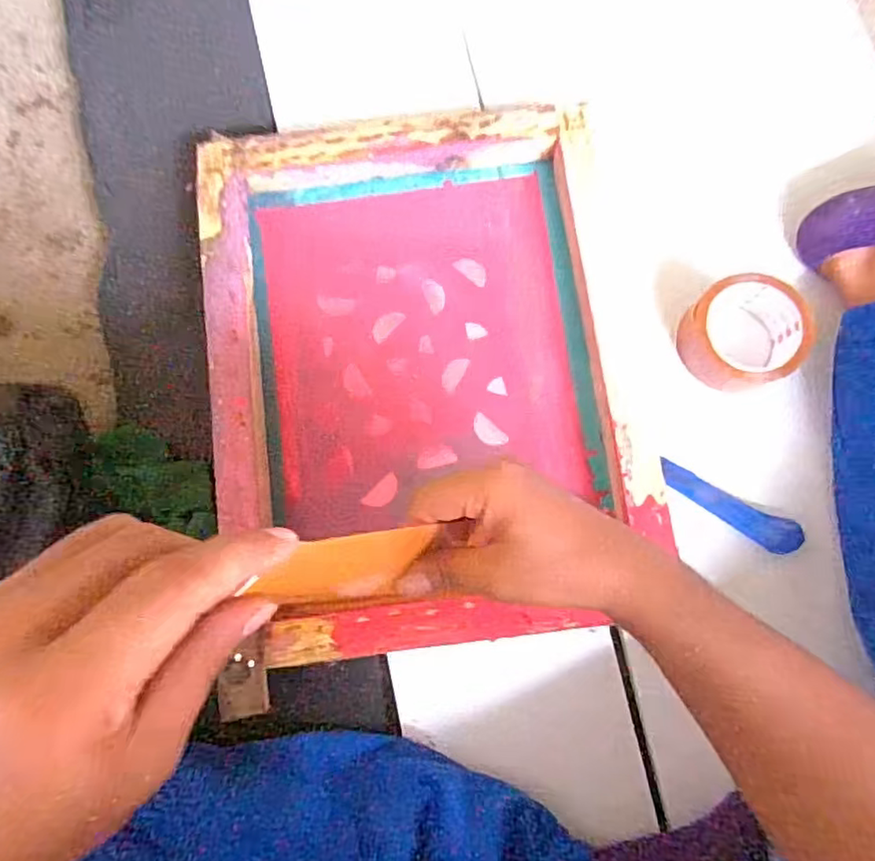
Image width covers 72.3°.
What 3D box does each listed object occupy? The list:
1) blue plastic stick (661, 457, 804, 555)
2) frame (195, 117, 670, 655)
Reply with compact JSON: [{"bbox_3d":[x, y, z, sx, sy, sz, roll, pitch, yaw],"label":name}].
[{"bbox_3d":[0.260,0.071,0.537,0.136,0.015,0.033,26,84,4],"label":"blue plastic stick"},{"bbox_3d":[-0.013,-0.054,0.540,0.358,0.056,0.462,-7,83,0],"label":"frame"}]

